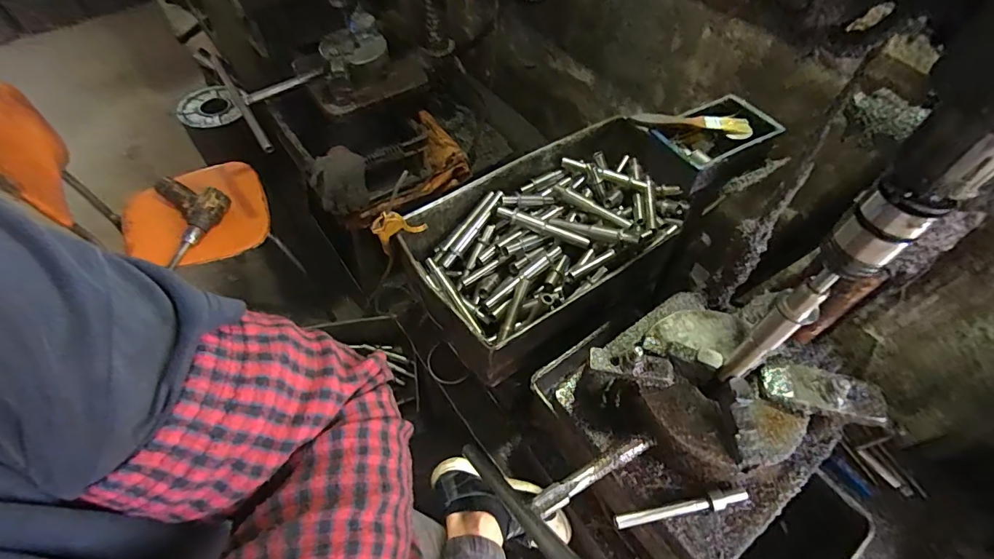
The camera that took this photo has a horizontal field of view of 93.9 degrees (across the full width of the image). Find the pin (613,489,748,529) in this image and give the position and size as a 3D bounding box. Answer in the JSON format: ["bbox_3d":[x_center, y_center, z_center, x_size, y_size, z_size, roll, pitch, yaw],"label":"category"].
[{"bbox_3d":[0.208,0.261,0.526,0.153,0.014,0.019,-10,57,-8],"label":"pin"}]

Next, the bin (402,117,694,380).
[{"bbox_3d":[0.123,-0.095,0.893,0.581,0.135,0.320,-33,62,-21],"label":"bin"}]

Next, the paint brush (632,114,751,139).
[{"bbox_3d":[0.257,-0.204,0.612,0.156,0.023,0.023,1,56,0],"label":"paint brush"}]

